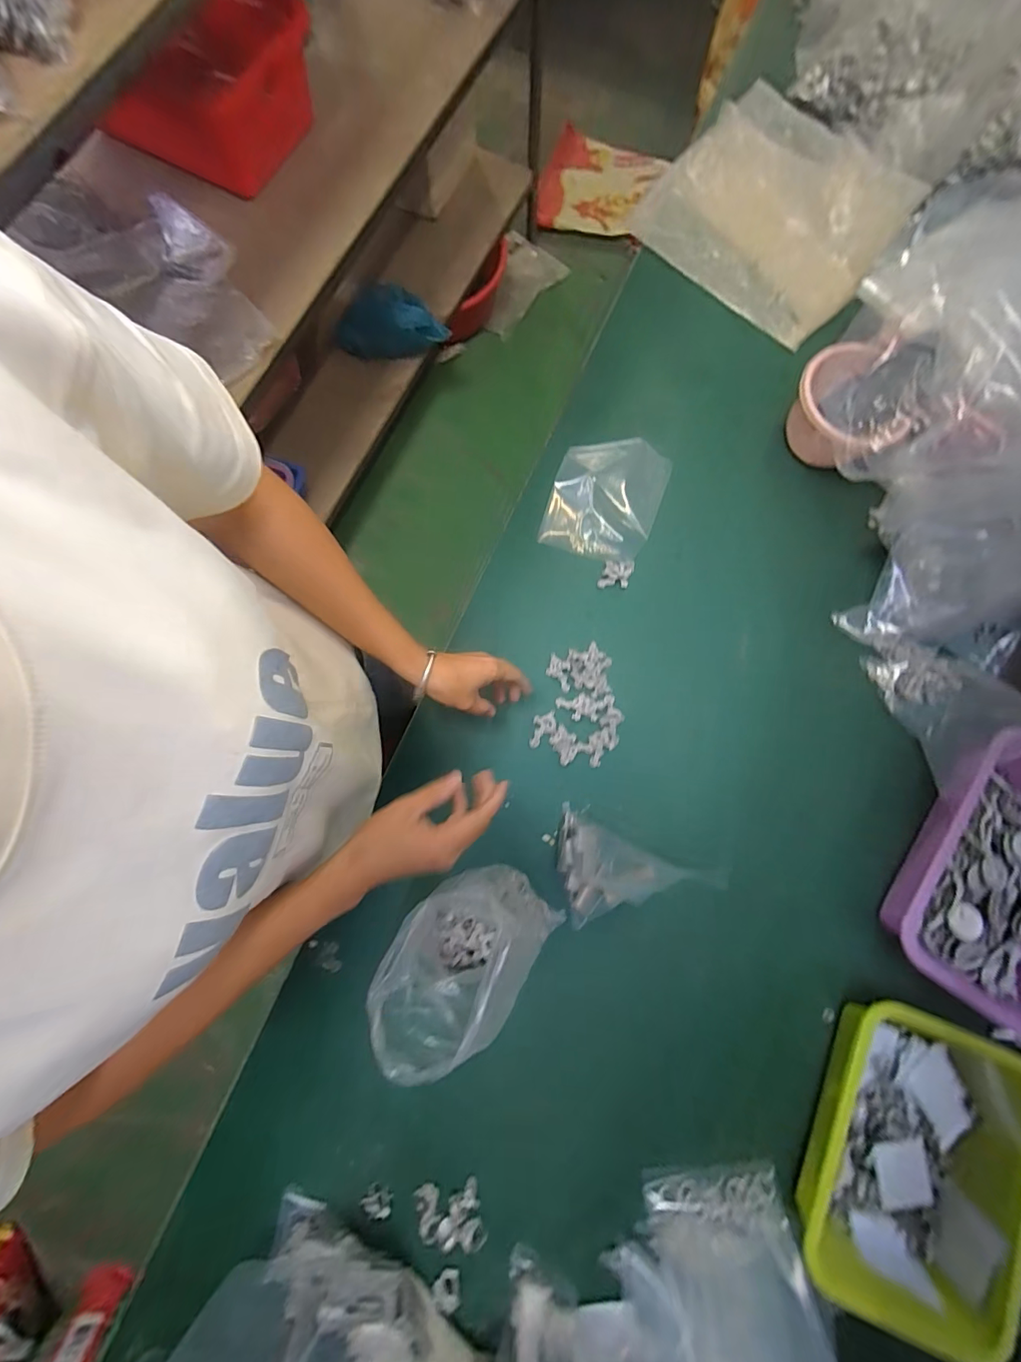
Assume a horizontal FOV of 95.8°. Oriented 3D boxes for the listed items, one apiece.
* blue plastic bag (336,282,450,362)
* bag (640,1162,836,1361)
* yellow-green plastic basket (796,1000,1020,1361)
[{"bbox_3d":[-0.311,-0.961,1.223,0.291,0.124,0.143,7,80,1],"label":"blue plastic bag"},{"bbox_3d":[0.234,0.613,0.441,0.151,0.203,0.044,4,122,-9],"label":"bag"},{"bbox_3d":[0.423,0.495,0.482,0.184,0.067,0.271,25,81,4],"label":"yellow-green plastic basket"}]

